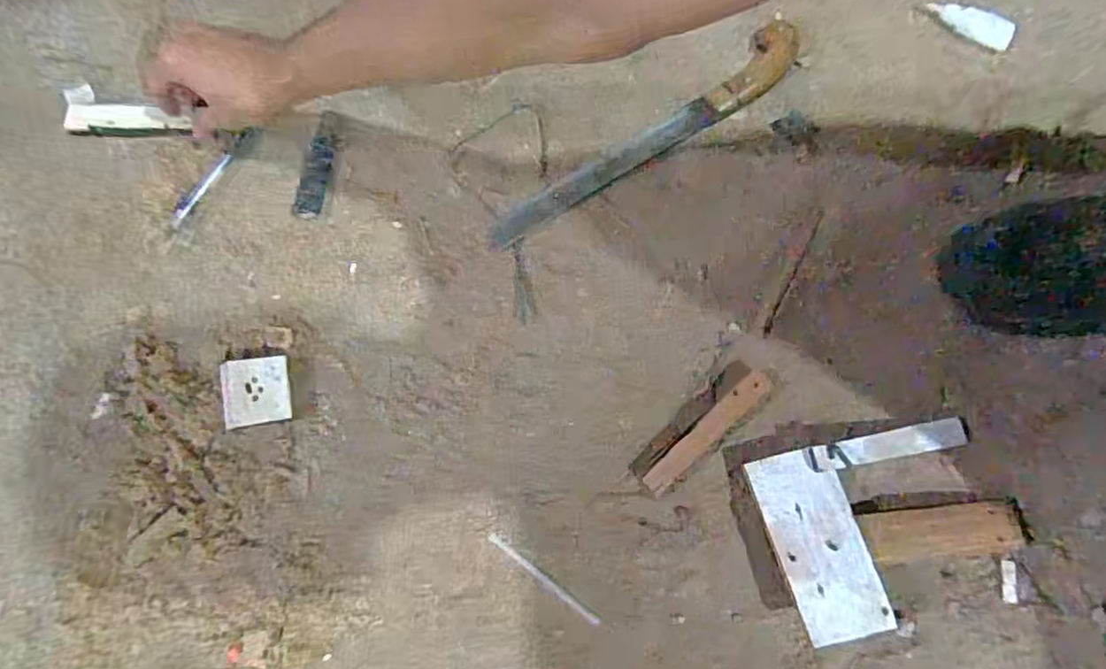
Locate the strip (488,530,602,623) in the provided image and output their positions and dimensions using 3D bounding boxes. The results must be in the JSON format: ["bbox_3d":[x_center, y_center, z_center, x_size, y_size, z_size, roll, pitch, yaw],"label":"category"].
[{"bbox_3d":[-0.007,0.177,0.454,0.097,0.004,0.006,37,77,9],"label":"strip"}]

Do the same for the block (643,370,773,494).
[{"bbox_3d":[0.118,0.072,0.469,0.121,0.010,0.021,-42,79,-12],"label":"block"}]

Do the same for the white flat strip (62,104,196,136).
[{"bbox_3d":[-0.362,-0.183,0.536,0.104,0.011,0.029,5,74,2],"label":"white flat strip"}]

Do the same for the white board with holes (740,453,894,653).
[{"bbox_3d":[0.186,0.144,0.436,0.060,0.004,0.124,-16,71,-2],"label":"white board with holes"}]

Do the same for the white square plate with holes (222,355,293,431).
[{"bbox_3d":[-0.225,0.043,0.475,0.048,0.010,0.051,-9,74,-4],"label":"white square plate with holes"}]

